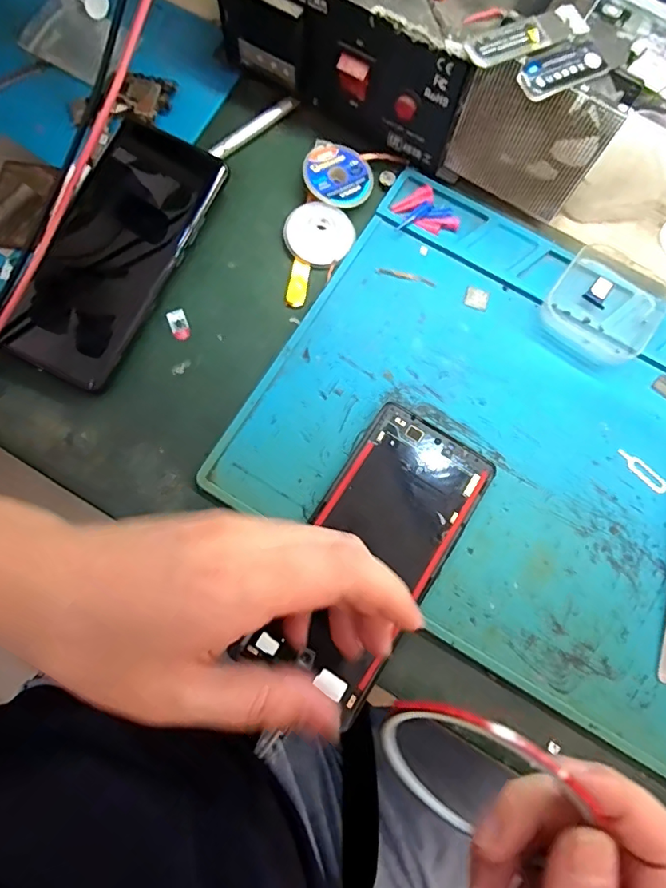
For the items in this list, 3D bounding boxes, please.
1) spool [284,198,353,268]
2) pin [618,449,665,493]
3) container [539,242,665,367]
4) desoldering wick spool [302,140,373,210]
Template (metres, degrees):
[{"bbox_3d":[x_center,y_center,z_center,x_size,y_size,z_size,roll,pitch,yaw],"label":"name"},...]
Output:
[{"bbox_3d":[-0.010,-0.134,0.318,0.042,0.009,0.039,0,77,0],"label":"spool"},{"bbox_3d":[0.181,0.015,0.291,0.010,0.004,0.033,-40,80,-8],"label":"pin"},{"bbox_3d":[0.168,-0.087,0.306,0.062,0.017,0.071,35,80,7],"label":"container"},{"bbox_3d":[0.003,-0.175,0.325,0.043,0.013,0.046,0,77,0],"label":"desoldering wick spool"}]

